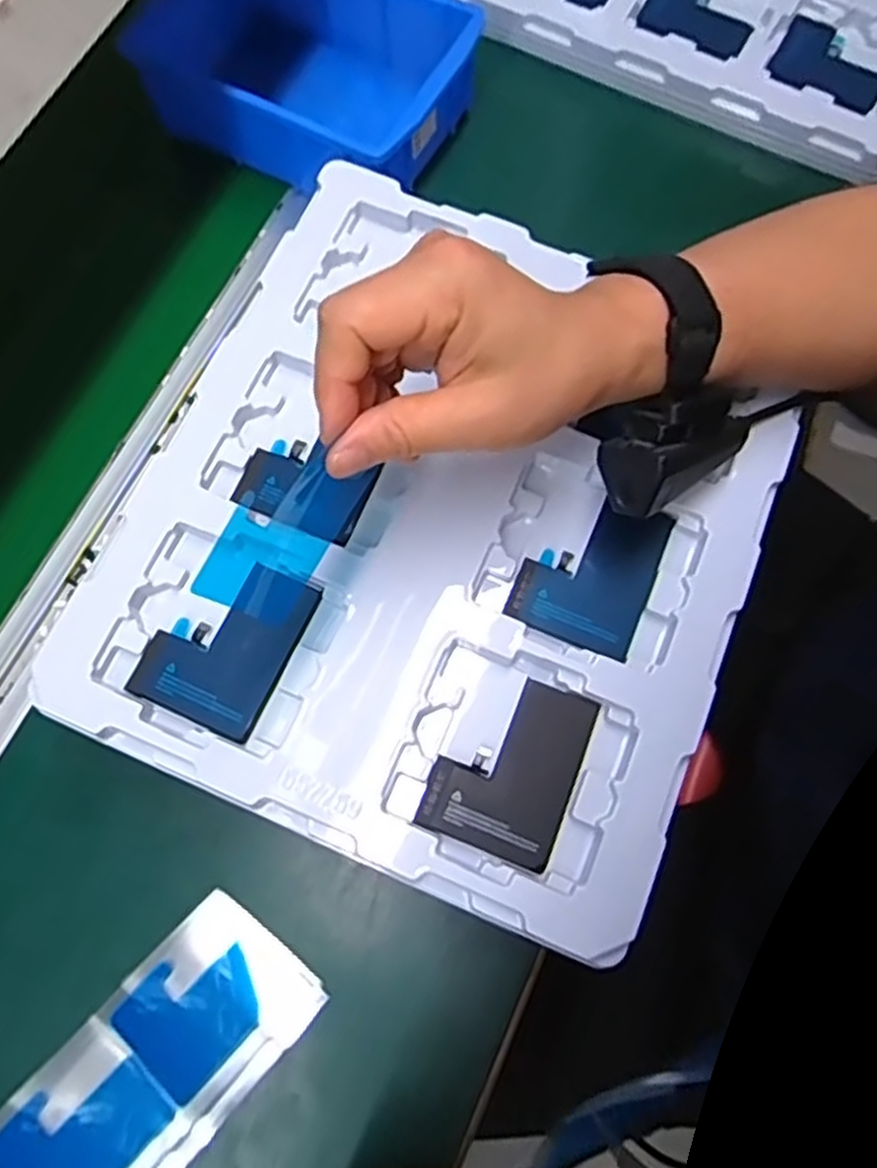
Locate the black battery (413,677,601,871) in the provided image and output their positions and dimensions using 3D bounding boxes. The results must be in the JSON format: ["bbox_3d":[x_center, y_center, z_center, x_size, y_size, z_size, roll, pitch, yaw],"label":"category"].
[{"bbox_3d":[0.031,0.077,0.334,0.058,0.006,0.076,21,74,8],"label":"black battery"}]

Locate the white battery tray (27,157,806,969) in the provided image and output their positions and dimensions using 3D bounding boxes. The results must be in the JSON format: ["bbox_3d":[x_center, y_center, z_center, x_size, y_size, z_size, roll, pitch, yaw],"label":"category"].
[{"bbox_3d":[0.007,-0.035,0.362,0.274,0.020,0.311,22,75,8],"label":"white battery tray"}]

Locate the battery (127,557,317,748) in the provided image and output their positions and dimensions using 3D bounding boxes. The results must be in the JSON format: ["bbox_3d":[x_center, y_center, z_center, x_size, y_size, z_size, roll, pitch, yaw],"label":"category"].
[{"bbox_3d":[-0.096,0.025,0.348,0.059,0.006,0.075,22,75,8],"label":"battery"}]

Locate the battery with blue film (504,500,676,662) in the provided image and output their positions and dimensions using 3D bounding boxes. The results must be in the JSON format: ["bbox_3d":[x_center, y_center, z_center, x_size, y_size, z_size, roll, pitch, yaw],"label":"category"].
[{"bbox_3d":[0.071,-0.007,0.360,0.058,0.007,0.073,22,75,8],"label":"battery with blue film"}]

